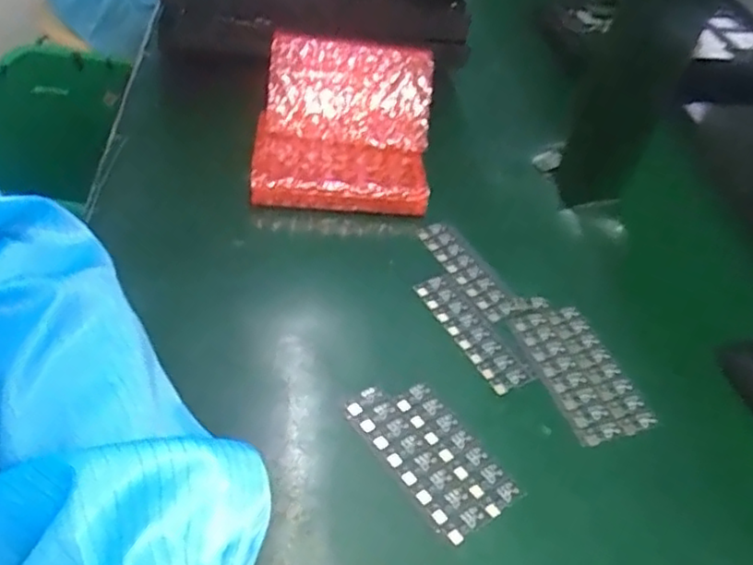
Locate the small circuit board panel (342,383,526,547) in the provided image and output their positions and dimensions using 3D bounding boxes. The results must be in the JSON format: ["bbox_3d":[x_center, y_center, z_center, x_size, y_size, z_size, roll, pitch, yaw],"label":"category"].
[{"bbox_3d":[0.027,0.088,0.344,0.049,0.004,0.091,-25,55,-29],"label":"small circuit board panel"}]

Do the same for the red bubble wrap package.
[{"bbox_3d":[-0.024,-0.113,0.487,0.127,0.082,0.119,5,45,-5],"label":"red bubble wrap package"}]

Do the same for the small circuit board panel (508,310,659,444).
[{"bbox_3d":[0.120,0.052,0.395,0.050,0.005,0.093,-10,49,-19],"label":"small circuit board panel"}]

